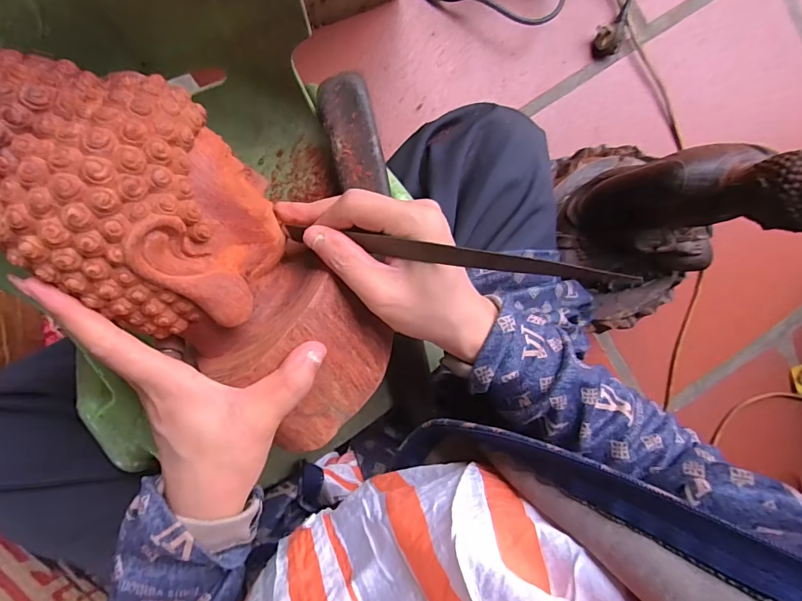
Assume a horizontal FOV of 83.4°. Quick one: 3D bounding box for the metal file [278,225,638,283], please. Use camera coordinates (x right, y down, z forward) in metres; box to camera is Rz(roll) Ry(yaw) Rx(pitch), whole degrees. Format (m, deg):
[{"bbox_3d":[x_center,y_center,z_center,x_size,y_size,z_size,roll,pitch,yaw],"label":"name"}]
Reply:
[{"bbox_3d":[0.013,-0.026,0.241,0.174,0.006,0.009,11,95,22],"label":"metal file"}]

